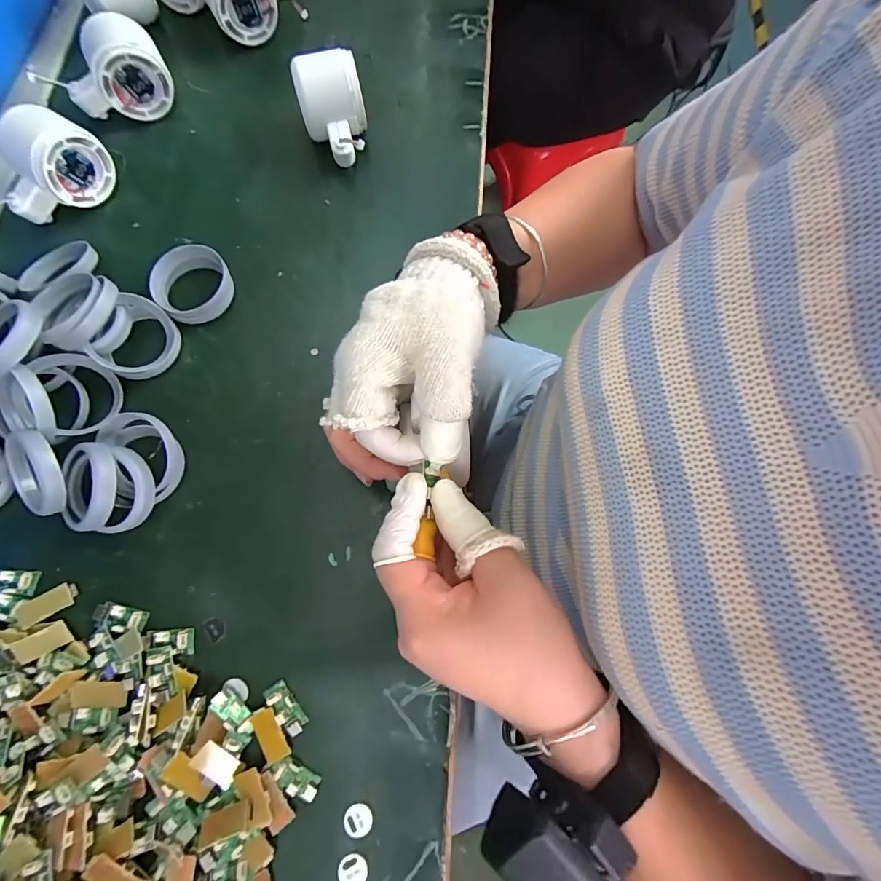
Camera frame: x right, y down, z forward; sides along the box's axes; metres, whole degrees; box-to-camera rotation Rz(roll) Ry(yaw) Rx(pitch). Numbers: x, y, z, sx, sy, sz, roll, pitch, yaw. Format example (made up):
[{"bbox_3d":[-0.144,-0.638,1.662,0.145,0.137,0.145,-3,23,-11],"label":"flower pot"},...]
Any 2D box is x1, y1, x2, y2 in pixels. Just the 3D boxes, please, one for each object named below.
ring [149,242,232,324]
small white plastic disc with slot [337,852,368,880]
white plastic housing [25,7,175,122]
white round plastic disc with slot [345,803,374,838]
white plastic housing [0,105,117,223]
[{"bbox_3d":[-0.197,-0.124,0.351,0.060,0.023,0.057,0,74,0],"label":"ring"},{"bbox_3d":[-0.051,0.251,0.254,0.017,0.004,0.017,0,74,0],"label":"small white plastic disc with slot"},{"bbox_3d":[-0.292,-0.318,0.386,0.101,0.062,0.048,-26,76,-7],"label":"white plastic housing"},{"bbox_3d":[-0.049,0.228,0.262,0.016,0.004,0.017,0,74,0],"label":"white round plastic disc with slot"},{"bbox_3d":[-0.319,-0.221,0.358,0.047,0.060,0.082,41,78,10],"label":"white plastic housing"}]

